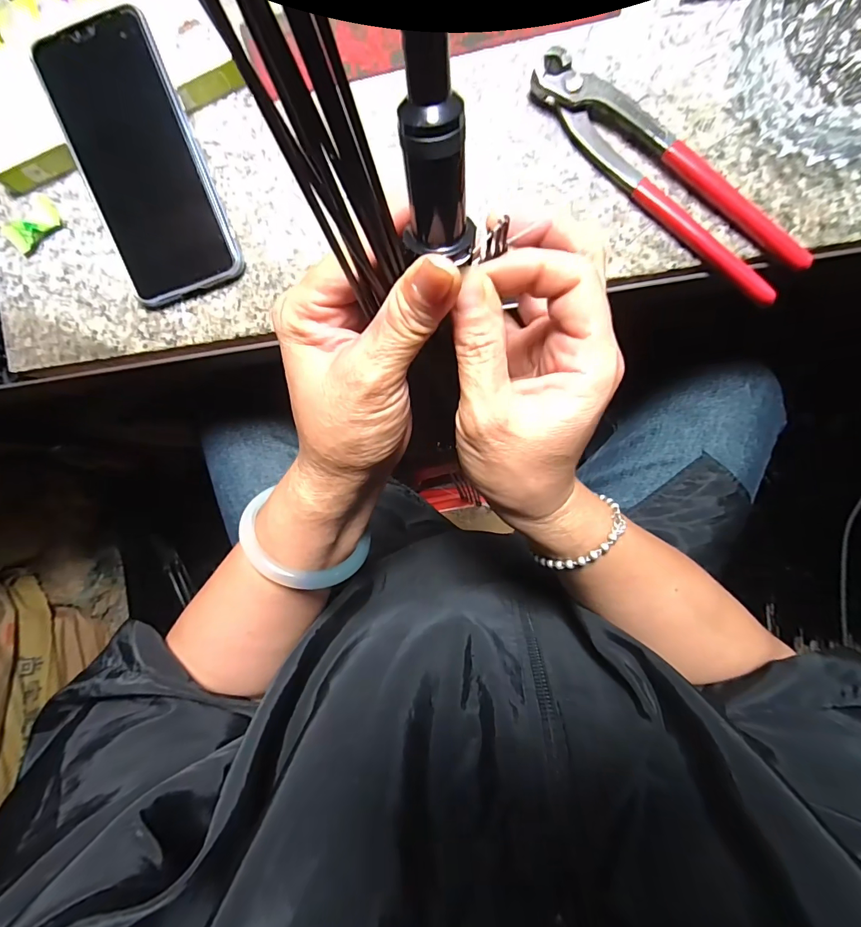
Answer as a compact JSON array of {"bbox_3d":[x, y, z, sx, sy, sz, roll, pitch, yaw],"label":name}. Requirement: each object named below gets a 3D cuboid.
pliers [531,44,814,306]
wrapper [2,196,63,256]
[{"bbox_3d":[0.146,-0.180,0.260,0.194,0.015,0.049,45,93,1],"label":"pliers"},{"bbox_3d":[-0.267,-0.160,0.284,0.039,0.008,0.023,-40,89,3],"label":"wrapper"}]

